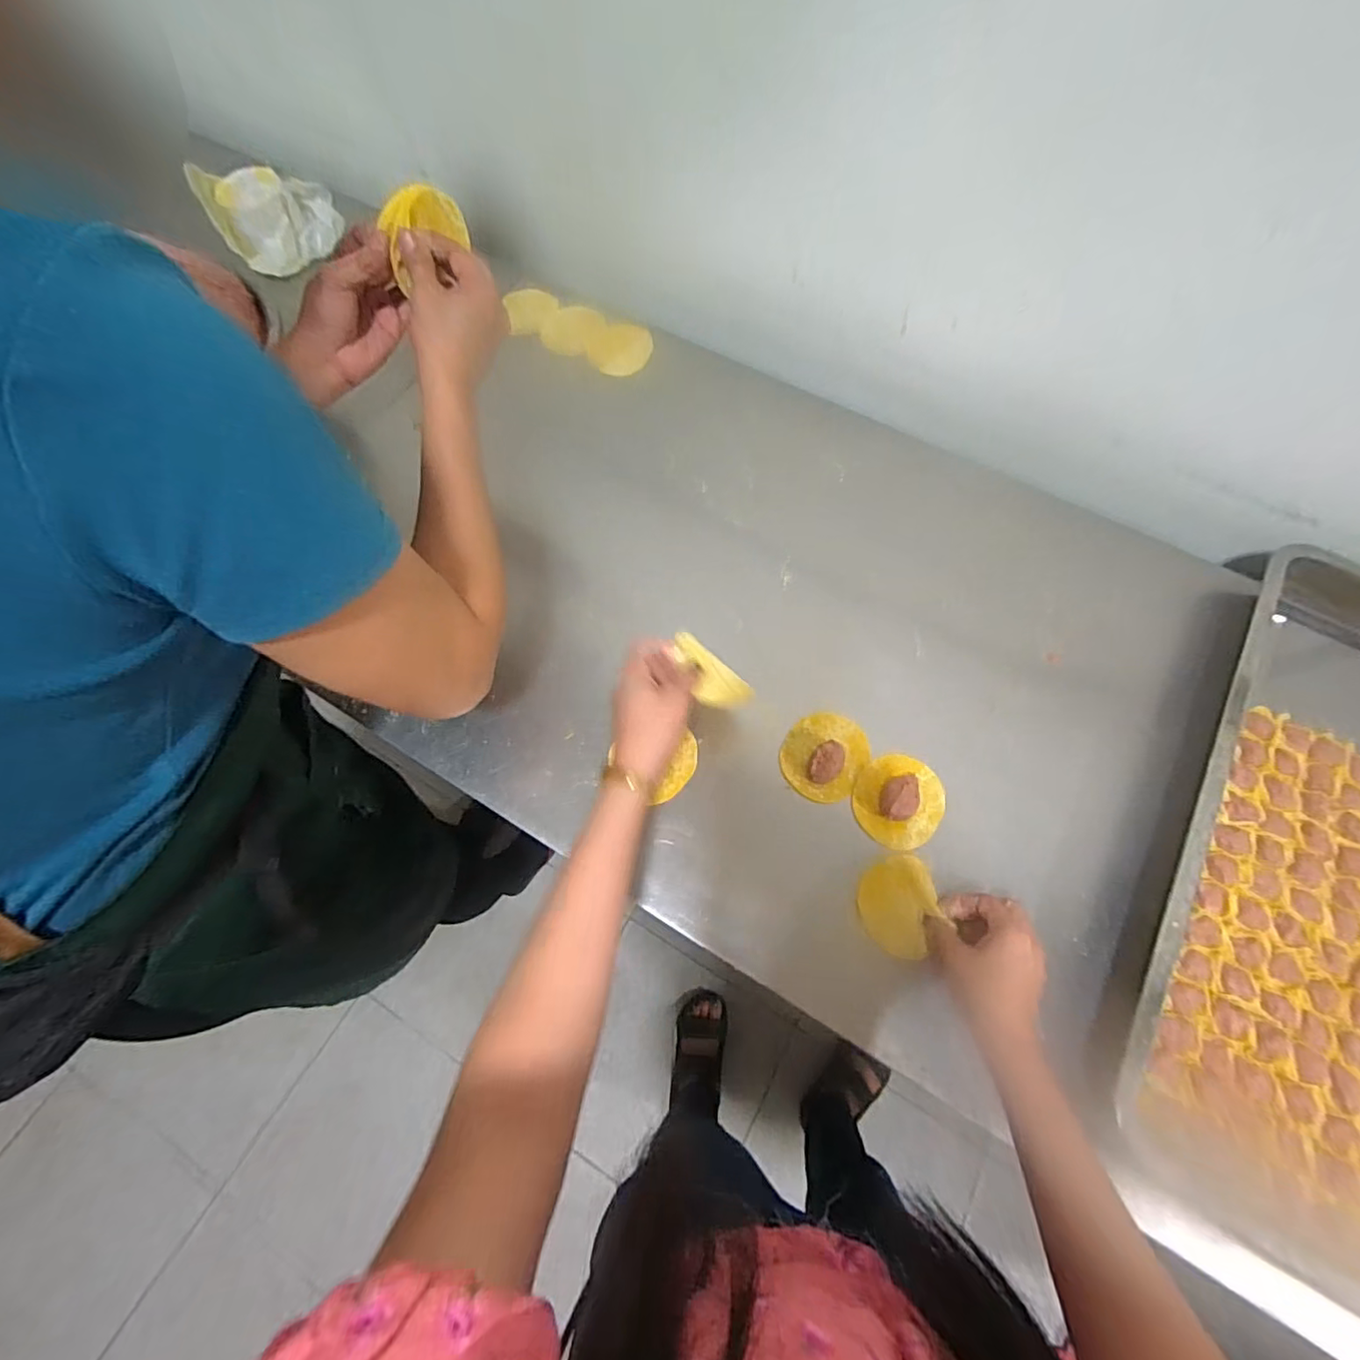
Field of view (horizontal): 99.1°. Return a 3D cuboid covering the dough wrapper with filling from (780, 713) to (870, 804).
[{"bbox_3d":[0.135,0.067,0.537,0.074,0.028,0.085,32,72,12],"label":"dough wrapper with filling"}]

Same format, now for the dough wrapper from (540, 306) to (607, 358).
[{"bbox_3d":[-0.140,-0.455,0.751,0.070,0.004,0.084,25,72,10],"label":"dough wrapper"}]

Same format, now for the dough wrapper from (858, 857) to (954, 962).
[{"bbox_3d":[0.188,0.193,0.493,0.069,0.009,0.075,-25,71,-10],"label":"dough wrapper"}]

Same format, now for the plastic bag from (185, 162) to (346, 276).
[{"bbox_3d":[-0.533,-0.616,0.765,0.150,0.075,0.109,-30,72,-11],"label":"plastic bag"}]

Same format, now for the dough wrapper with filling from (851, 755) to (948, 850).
[{"bbox_3d":[0.199,0.108,0.525,0.079,0.034,0.083,0,68,0],"label":"dough wrapper with filling"}]

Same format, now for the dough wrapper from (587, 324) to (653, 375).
[{"bbox_3d":[-0.077,-0.419,0.735,0.080,0.004,0.080,-1,72,3],"label":"dough wrapper"}]

